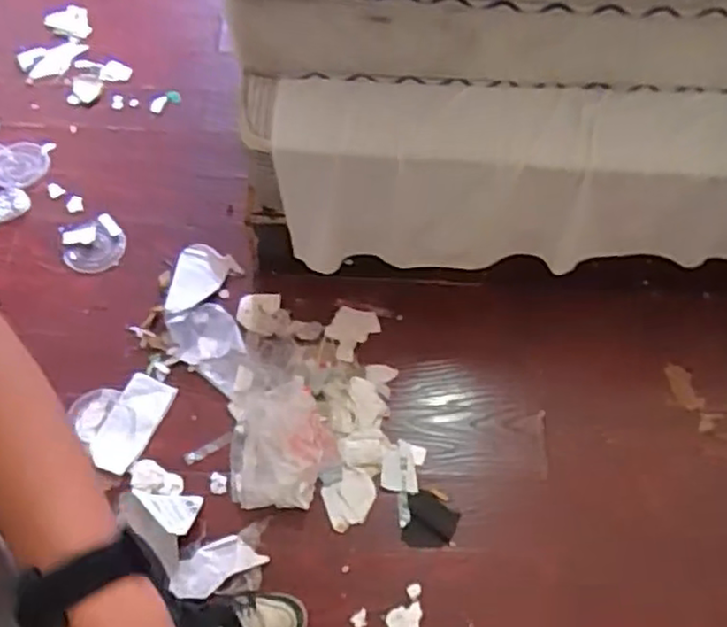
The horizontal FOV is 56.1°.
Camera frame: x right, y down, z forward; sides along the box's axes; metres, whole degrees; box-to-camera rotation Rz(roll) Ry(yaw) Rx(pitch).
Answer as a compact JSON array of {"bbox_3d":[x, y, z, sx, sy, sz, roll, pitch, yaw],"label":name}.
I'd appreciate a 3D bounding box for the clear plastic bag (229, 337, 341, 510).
[{"bbox_3d":[-0.169,0.205,1.392,0.213,0.079,0.371,-5,63,-5],"label":"clear plastic bag"}]

